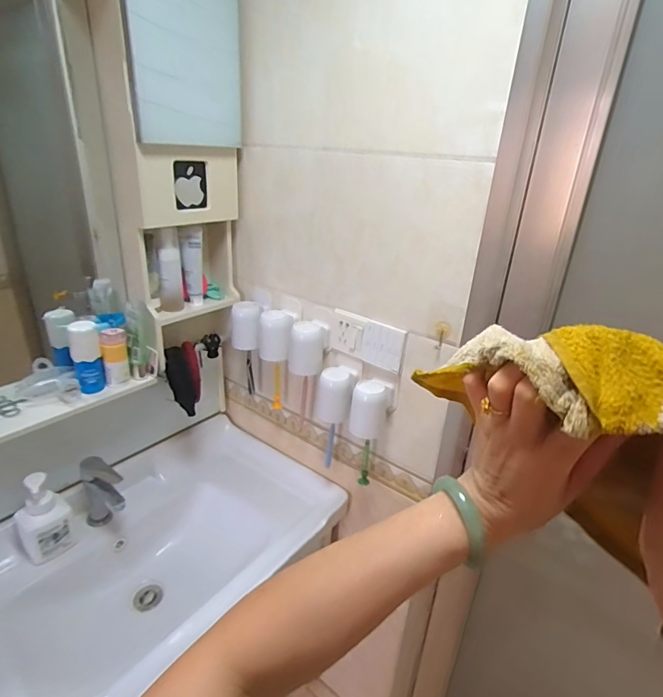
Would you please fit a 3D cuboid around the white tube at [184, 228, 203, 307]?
[{"bbox_3d":[-0.307,-0.183,0.987,0.044,0.164,0.038,-5,25,-16],"label":"white tube"}]

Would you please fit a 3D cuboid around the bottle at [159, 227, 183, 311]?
[{"bbox_3d":[-0.346,-0.163,0.937,0.047,0.174,0.041,-1,24,-7],"label":"bottle"}]

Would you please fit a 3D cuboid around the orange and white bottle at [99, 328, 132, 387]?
[{"bbox_3d":[-0.442,0.016,0.901,0.051,0.111,0.049,-10,27,-25],"label":"orange and white bottle"}]

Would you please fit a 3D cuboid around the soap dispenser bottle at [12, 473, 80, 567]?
[{"bbox_3d":[-0.567,0.326,0.855,0.098,0.173,0.062,-17,31,-36],"label":"soap dispenser bottle"}]

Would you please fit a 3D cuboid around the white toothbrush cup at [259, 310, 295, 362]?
[{"bbox_3d":[-0.127,-0.026,0.996,0.077,0.108,0.082,-1,24,-7],"label":"white toothbrush cup"}]

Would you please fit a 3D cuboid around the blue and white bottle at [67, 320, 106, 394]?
[{"bbox_3d":[-0.483,0.014,0.870,0.055,0.137,0.059,-14,29,-31],"label":"blue and white bottle"}]

